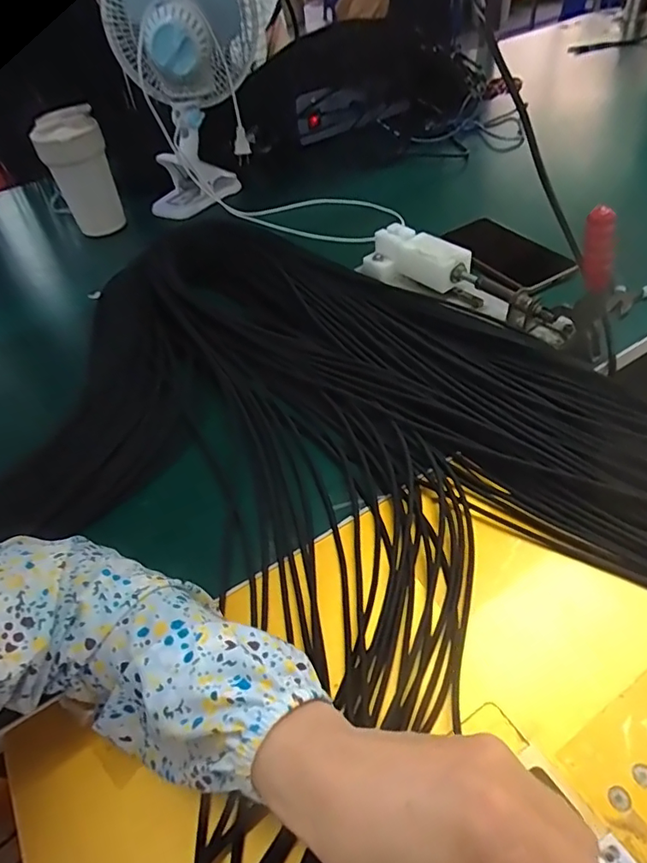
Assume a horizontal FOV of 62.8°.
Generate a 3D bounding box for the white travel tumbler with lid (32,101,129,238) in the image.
[{"bbox_3d":[-0.365,-0.380,0.813,0.092,0.179,0.111,-24,48,-15],"label":"white travel tumbler with lid"}]

